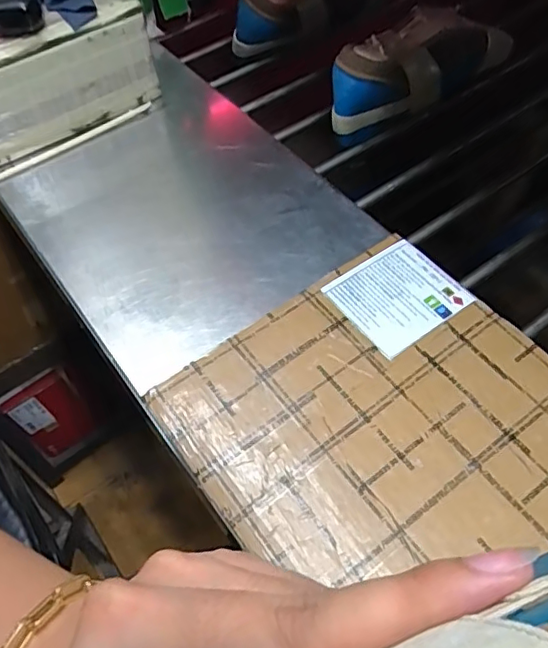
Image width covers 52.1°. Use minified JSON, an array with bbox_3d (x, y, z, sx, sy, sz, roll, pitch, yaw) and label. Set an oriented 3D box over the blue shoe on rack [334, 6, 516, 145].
[{"bbox_3d":[0.151,-0.275,0.589,0.231,0.074,0.076,-32,61,-19],"label":"blue shoe on rack"}]

